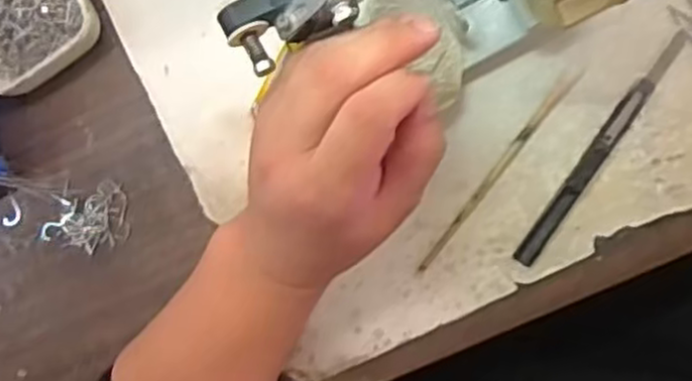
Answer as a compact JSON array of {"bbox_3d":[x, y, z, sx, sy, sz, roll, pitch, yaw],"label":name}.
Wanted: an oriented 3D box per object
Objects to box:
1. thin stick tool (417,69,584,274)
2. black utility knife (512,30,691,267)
[{"bbox_3d":[0.088,-0.012,0.432,0.009,0.004,0.146,39,93,5],"label":"thin stick tool"},{"bbox_3d":[0.147,-0.024,0.427,0.012,0.005,0.157,35,93,6],"label":"black utility knife"}]

